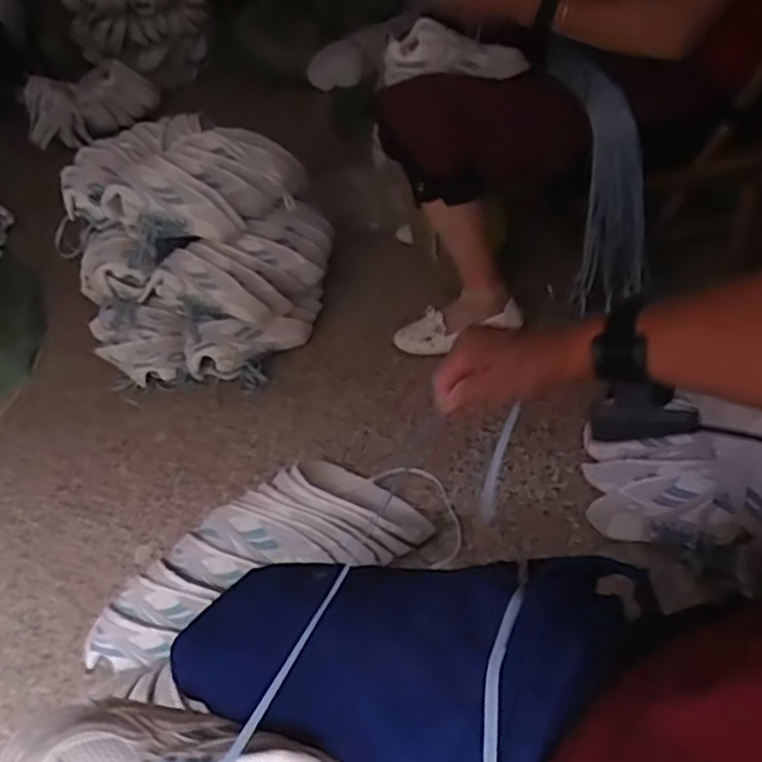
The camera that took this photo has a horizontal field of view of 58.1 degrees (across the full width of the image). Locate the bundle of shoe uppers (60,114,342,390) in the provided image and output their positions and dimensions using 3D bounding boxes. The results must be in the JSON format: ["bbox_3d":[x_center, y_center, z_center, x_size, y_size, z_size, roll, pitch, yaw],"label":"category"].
[{"bbox_3d":[-0.373,-0.280,1.407,0.474,0.370,0.469,0,45,15],"label":"bundle of shoe uppers"}]

